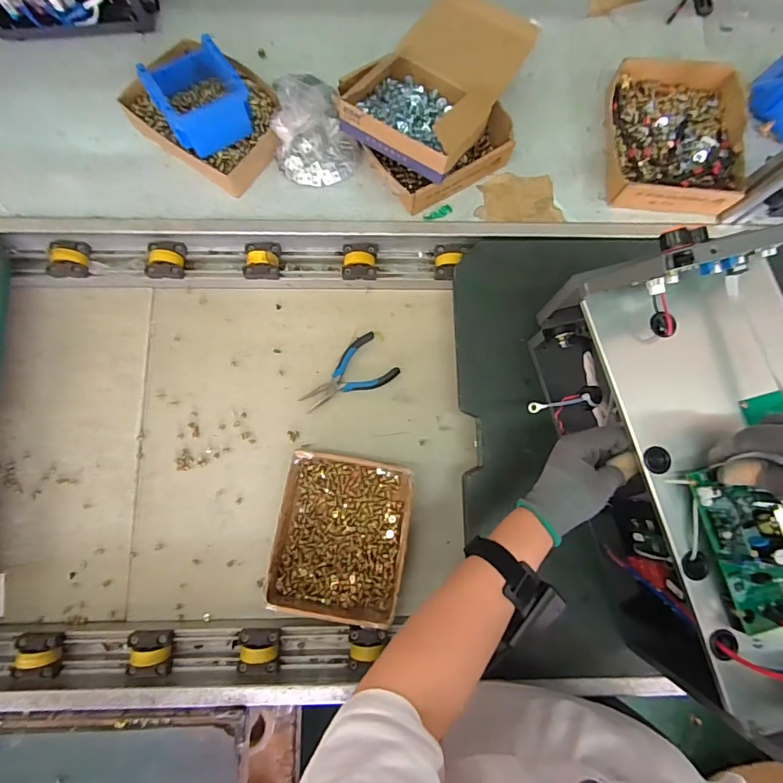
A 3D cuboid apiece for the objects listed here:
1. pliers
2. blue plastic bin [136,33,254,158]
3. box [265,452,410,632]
[{"bbox_3d":[-0.070,-0.016,0.692,0.154,0.013,0.083,-39,83,-7],"label":"pliers"},{"bbox_3d":[-0.266,-0.408,0.609,0.109,0.070,0.138,-31,82,-6],"label":"blue plastic bin"},{"bbox_3d":[-0.071,0.205,0.635,0.182,0.050,0.224,7,80,0],"label":"box"}]

